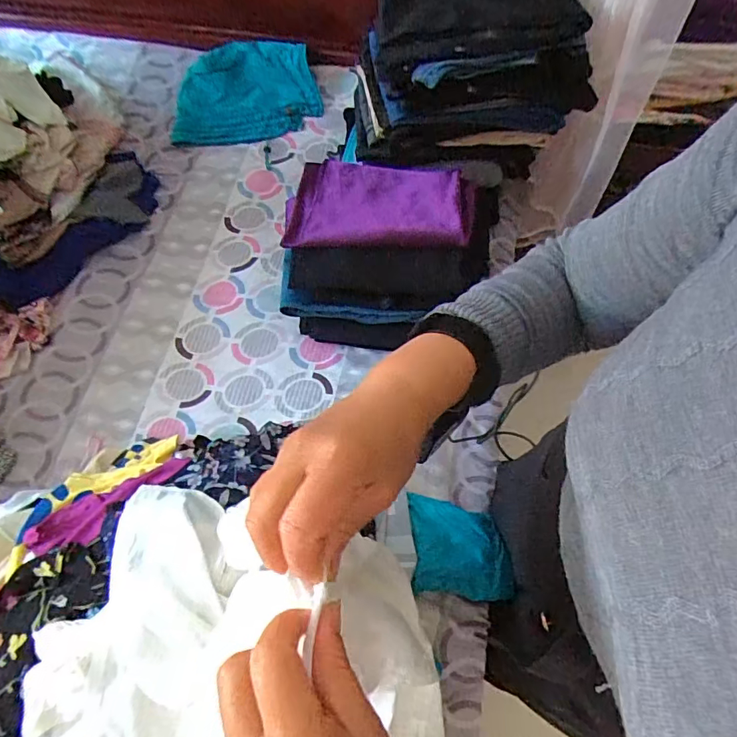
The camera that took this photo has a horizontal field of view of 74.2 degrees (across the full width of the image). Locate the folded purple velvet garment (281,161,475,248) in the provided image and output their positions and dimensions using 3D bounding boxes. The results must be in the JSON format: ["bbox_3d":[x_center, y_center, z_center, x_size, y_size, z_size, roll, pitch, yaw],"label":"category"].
[{"bbox_3d":[0.014,-0.269,0.797,0.303,0.071,0.155,7,67,2],"label":"folded purple velvet garment"}]

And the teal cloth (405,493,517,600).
[{"bbox_3d":[0.142,0.280,0.758,0.167,0.049,0.133,8,67,3],"label":"teal cloth"}]

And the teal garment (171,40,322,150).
[{"bbox_3d":[-0.310,-0.704,1.238,0.368,0.057,0.331,-5,67,-2],"label":"teal garment"}]

